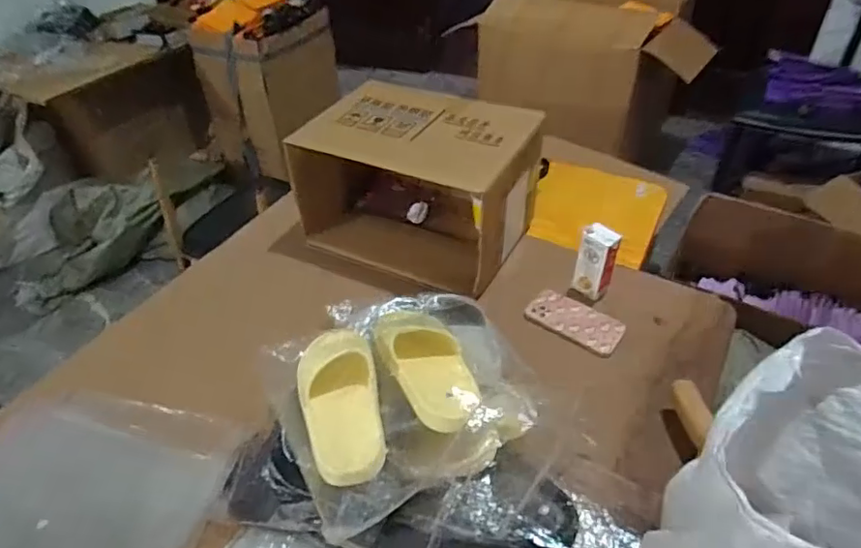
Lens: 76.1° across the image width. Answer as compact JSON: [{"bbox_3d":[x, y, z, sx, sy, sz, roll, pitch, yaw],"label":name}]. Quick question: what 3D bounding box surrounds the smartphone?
[{"bbox_3d":[0.248,0.081,0.949,0.162,0.018,0.081,27,50,30],"label":"smartphone"}]

